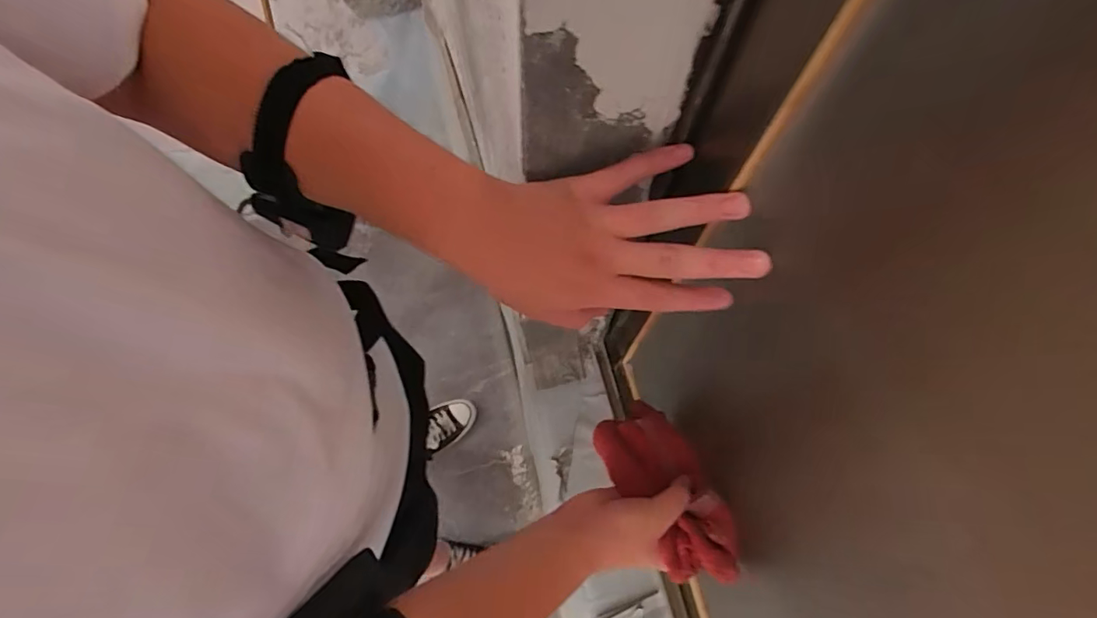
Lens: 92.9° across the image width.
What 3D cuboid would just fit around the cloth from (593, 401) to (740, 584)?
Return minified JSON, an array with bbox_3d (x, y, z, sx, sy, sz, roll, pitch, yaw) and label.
[{"bbox_3d":[0.114,0.174,0.509,0.079,0.040,0.186,-25,47,-9],"label":"cloth"}]

